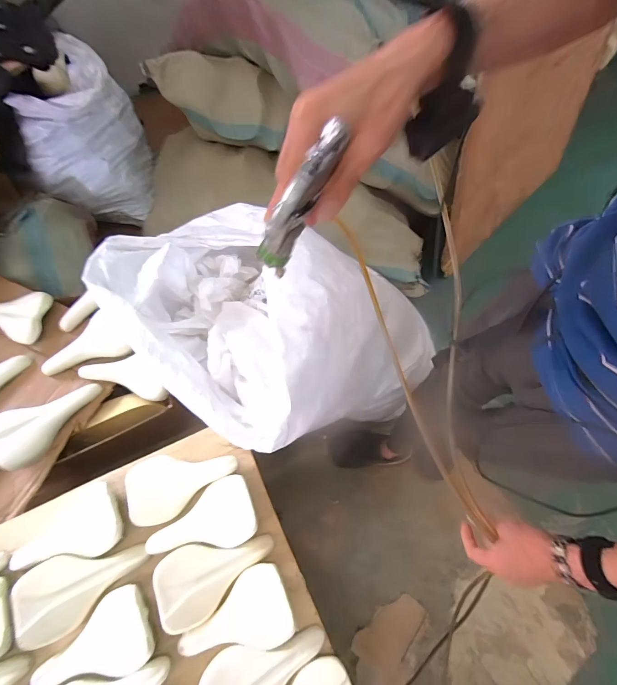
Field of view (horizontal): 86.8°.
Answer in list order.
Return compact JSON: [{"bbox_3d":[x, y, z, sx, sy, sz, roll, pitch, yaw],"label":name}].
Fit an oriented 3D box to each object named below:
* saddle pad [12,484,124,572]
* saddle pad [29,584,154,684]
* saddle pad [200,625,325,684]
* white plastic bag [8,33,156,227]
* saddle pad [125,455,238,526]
[{"bbox_3d":[-0.481,0.387,0.650,0.206,0.035,0.131,-31,72,-13],"label":"saddle pad"},{"bbox_3d":[-0.382,0.548,0.575,0.215,0.043,0.124,-31,72,-13],"label":"saddle pad"},{"bbox_3d":[-0.072,0.594,0.575,0.220,0.052,0.127,-18,69,-9],"label":"saddle pad"},{"bbox_3d":[-0.867,-0.775,1.277,0.358,0.478,0.381,-7,68,-4],"label":"white plastic bag"},{"bbox_3d":[-0.263,0.292,0.687,0.214,0.034,0.124,-13,69,-7],"label":"saddle pad"}]

